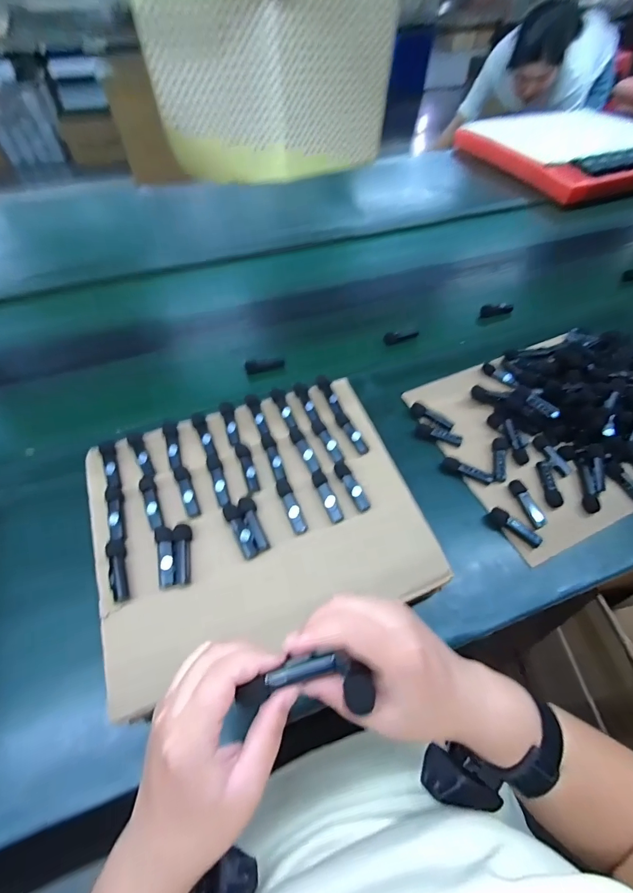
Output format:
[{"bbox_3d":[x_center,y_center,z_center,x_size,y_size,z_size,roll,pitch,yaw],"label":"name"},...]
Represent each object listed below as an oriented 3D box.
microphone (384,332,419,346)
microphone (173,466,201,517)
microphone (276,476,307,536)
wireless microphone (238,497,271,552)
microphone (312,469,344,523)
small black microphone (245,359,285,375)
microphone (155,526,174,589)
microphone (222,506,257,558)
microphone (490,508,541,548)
[{"bbox_3d":[0.150,-0.198,0.697,0.060,0.019,0.022,-10,55,-8],"label":"microphone"},{"bbox_3d":[-0.151,0.049,0.450,0.016,0.013,0.068,-21,57,-15],"label":"microphone"},{"bbox_3d":[-0.029,0.065,0.442,0.016,0.013,0.070,-18,57,-13],"label":"microphone"},{"bbox_3d":[-0.070,0.085,0.430,0.019,0.012,0.065,-19,57,-14],"label":"wireless microphone"},{"bbox_3d":[0.012,0.055,0.448,0.016,0.011,0.067,-18,57,-13],"label":"microphone"},{"bbox_3d":[-0.085,-0.133,0.635,0.063,0.014,0.019,-9,55,-7],"label":"small black microphone"},{"bbox_3d":[-0.159,0.114,0.408,0.017,0.008,0.065,-13,56,-10],"label":"microphone"},{"bbox_3d":[-0.083,0.090,0.423,0.018,0.011,0.065,-26,59,-18],"label":"microphone"},{"bbox_3d":[0.250,0.100,0.485,0.064,0.015,0.022,31,60,20],"label":"microphone"}]

